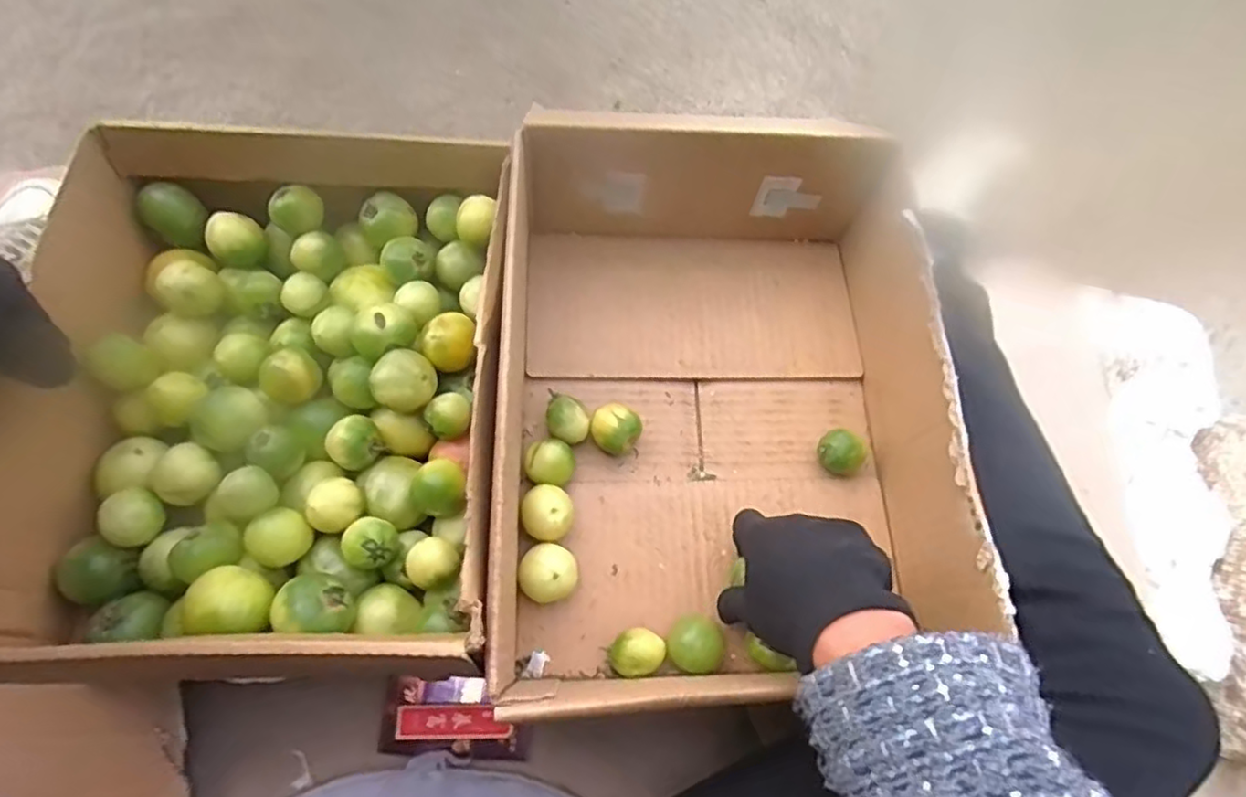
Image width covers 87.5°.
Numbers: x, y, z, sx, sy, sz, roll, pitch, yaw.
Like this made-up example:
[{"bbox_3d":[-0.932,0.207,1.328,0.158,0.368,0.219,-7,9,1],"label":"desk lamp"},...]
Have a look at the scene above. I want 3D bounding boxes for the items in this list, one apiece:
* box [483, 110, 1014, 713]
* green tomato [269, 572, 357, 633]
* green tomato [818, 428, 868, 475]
[{"bbox_3d":[0.059,-0.012,0.443,0.275,0.118,0.384,0,71,-3],"label":"box"},{"bbox_3d":[-0.172,0.114,0.365,0.037,0.032,0.031,1,71,-2],"label":"green tomato"},{"bbox_3d":[0.157,0.041,0.475,0.032,0.026,0.032,1,71,-2],"label":"green tomato"}]

